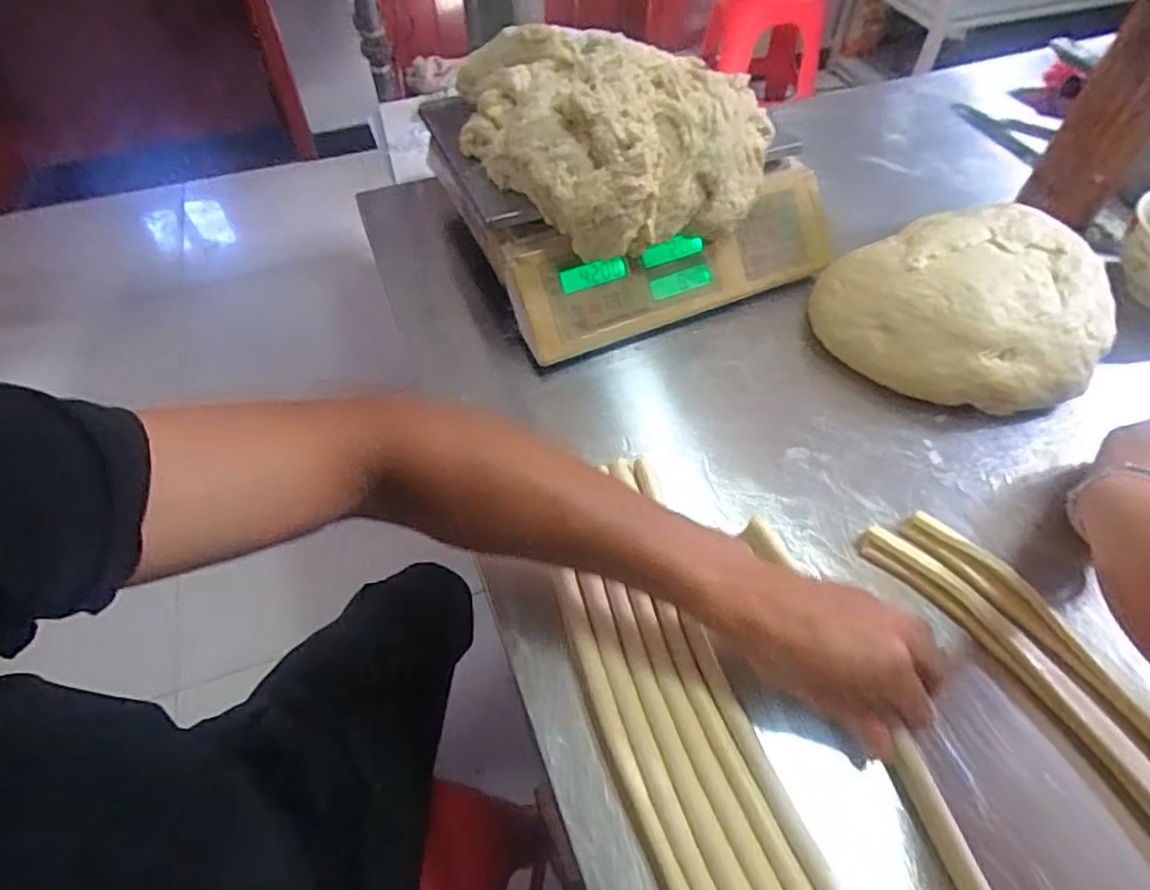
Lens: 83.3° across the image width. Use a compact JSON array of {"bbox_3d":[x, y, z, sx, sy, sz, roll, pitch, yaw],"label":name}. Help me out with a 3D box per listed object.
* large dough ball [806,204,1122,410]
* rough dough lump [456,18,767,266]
[{"bbox_3d":[0.365,-0.137,0.603,0.242,0.100,0.221,0,51,0],"label":"large dough ball"},{"bbox_3d":[0.038,-0.299,0.609,0.248,0.113,0.232,-20,56,-14],"label":"rough dough lump"}]

